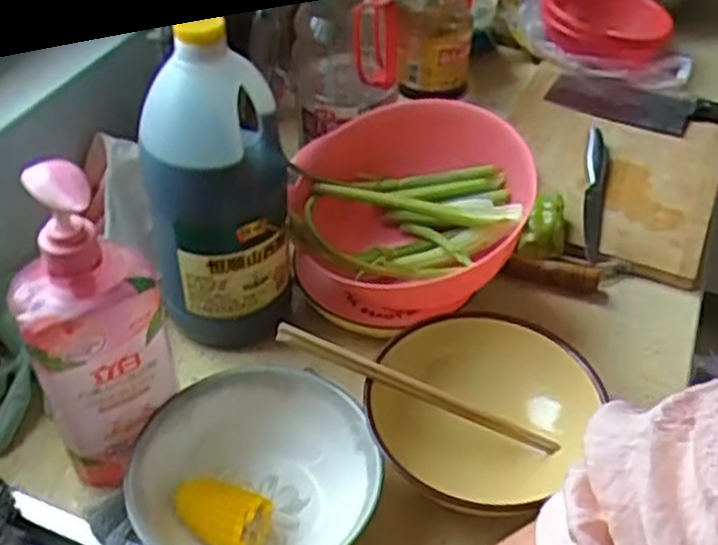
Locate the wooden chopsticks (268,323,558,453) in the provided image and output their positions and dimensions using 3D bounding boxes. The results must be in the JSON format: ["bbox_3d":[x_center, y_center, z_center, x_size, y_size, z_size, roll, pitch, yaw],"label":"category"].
[{"bbox_3d":[0.045,0.090,0.602,0.232,0.020,0.009,24,44,-6],"label":"wooden chopsticks"}]

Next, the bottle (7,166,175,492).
[{"bbox_3d":[-0.179,0.042,0.537,0.090,0.248,0.064,-17,47,-19],"label":"bottle"}]

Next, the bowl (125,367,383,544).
[{"bbox_3d":[-0.074,0.152,0.572,0.170,0.060,0.155,-17,47,-19],"label":"bowl"}]

